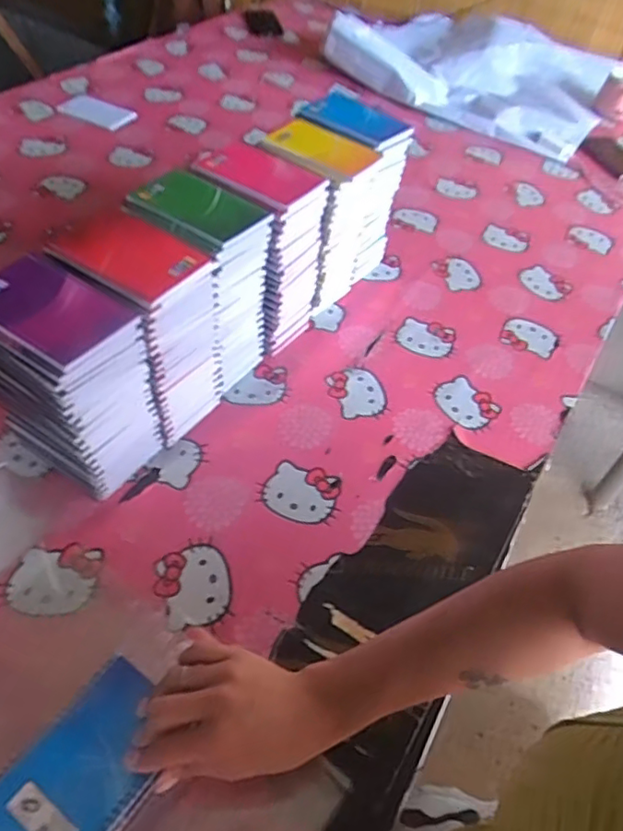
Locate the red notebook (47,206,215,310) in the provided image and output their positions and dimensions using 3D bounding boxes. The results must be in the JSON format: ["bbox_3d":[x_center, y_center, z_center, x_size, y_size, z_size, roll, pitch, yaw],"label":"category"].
[{"bbox_3d":[-0.165,-0.148,0.545,0.130,0.008,0.091,30,53,18],"label":"red notebook"}]

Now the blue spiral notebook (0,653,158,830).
[{"bbox_3d":[-0.158,0.249,0.429,0.089,0.009,0.128,30,53,20],"label":"blue spiral notebook"}]

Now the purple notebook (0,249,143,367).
[{"bbox_3d":[-0.220,-0.091,0.498,0.129,0.011,0.080,29,52,17],"label":"purple notebook"}]

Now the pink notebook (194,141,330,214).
[{"bbox_3d":[-0.058,-0.269,0.664,0.127,0.014,0.086,28,52,16],"label":"pink notebook"}]

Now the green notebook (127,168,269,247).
[{"bbox_3d":[-0.116,-0.217,0.614,0.130,0.008,0.090,32,53,19],"label":"green notebook"}]

